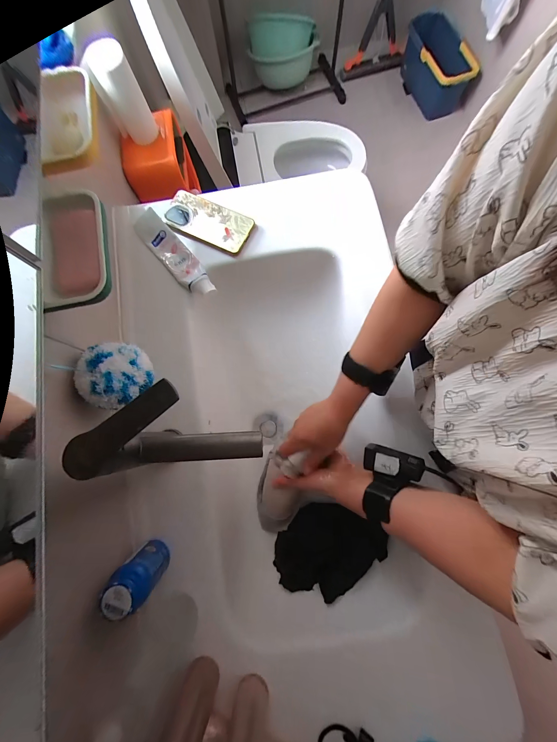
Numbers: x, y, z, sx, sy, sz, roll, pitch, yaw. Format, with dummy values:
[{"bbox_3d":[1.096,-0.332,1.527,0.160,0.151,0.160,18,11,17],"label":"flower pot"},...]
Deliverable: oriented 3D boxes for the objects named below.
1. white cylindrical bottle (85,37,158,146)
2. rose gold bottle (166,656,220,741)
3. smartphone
[{"bbox_3d":[-0.295,-0.523,0.535,0.073,0.133,0.058,-22,79,-3],"label":"white cylindrical bottle"},{"bbox_3d":[-0.101,0.395,0.304,0.041,0.173,0.044,12,80,4],"label":"rose gold bottle"},{"bbox_3d":[-0.127,-0.270,0.504,0.160,0.010,0.077,27,81,7],"label":"smartphone"}]

